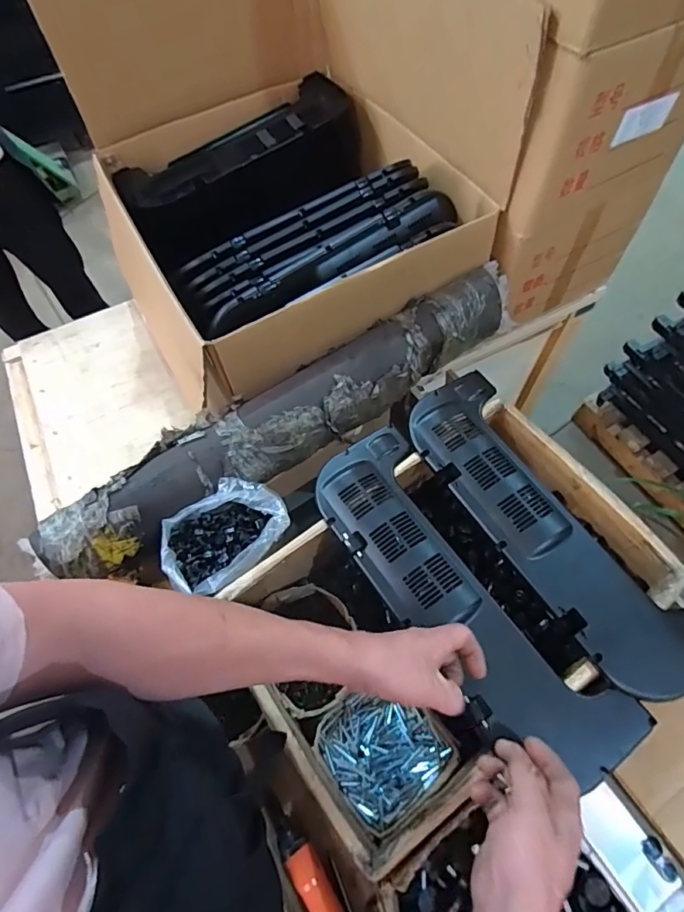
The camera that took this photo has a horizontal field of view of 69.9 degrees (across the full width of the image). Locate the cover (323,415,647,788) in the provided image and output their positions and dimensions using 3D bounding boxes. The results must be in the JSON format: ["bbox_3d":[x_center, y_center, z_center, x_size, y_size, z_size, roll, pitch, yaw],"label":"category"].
[{"bbox_3d":[0.141,0.166,0.613,0.161,0.029,0.470,-35,68,-15],"label":"cover"}]

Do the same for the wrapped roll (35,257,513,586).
[{"bbox_3d":[-0.064,-0.074,0.786,0.848,0.085,0.151,-33,64,-14],"label":"wrapped roll"}]

